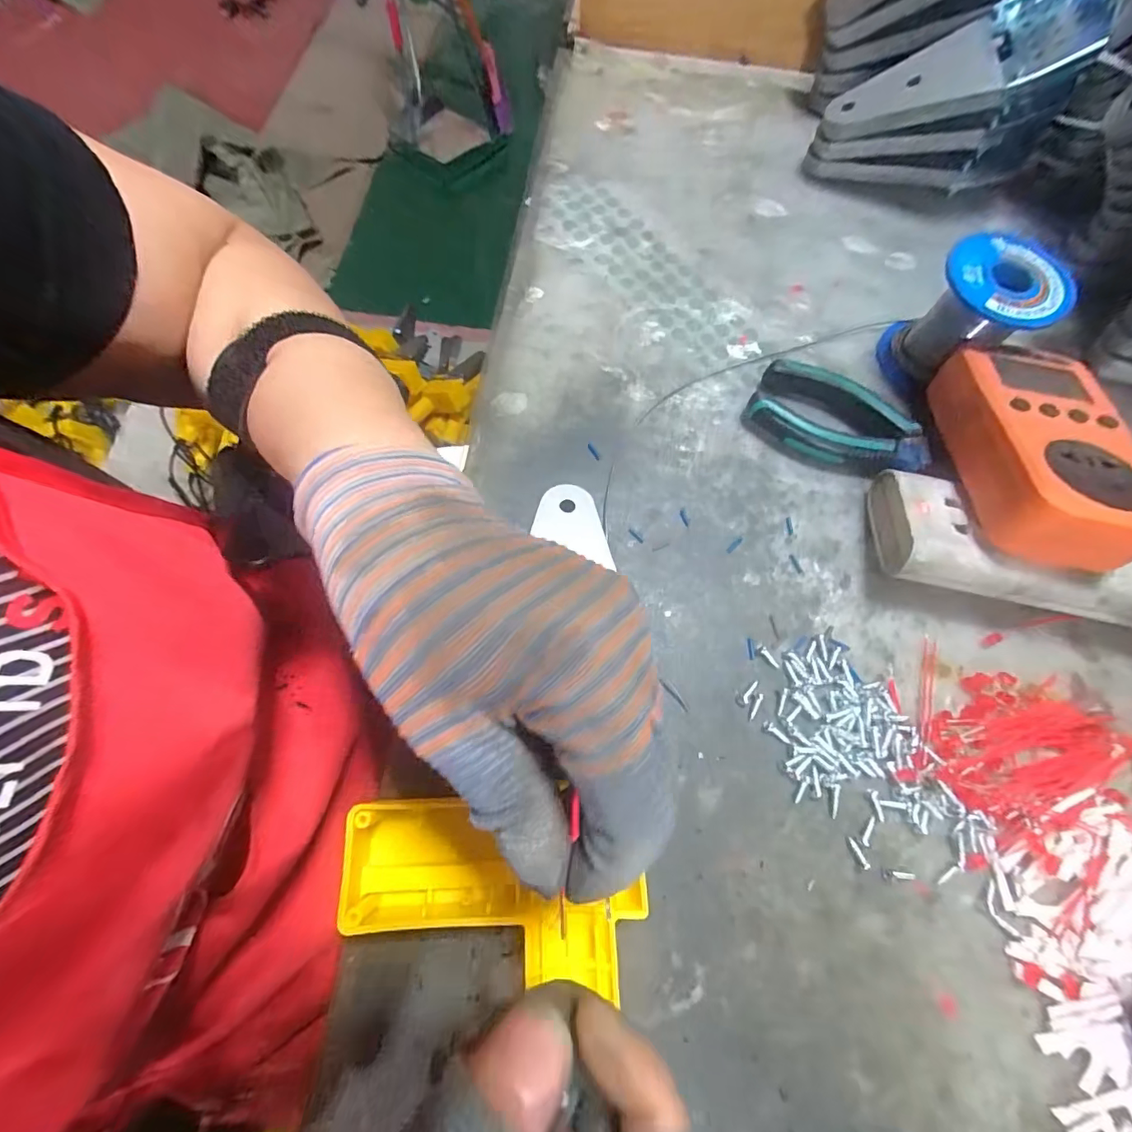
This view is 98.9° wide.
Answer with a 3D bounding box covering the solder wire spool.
[{"bbox_3d":[0.237,-0.146,0.285,0.063,0.063,0.065,-38,75,-14],"label":"solder wire spool"}]

